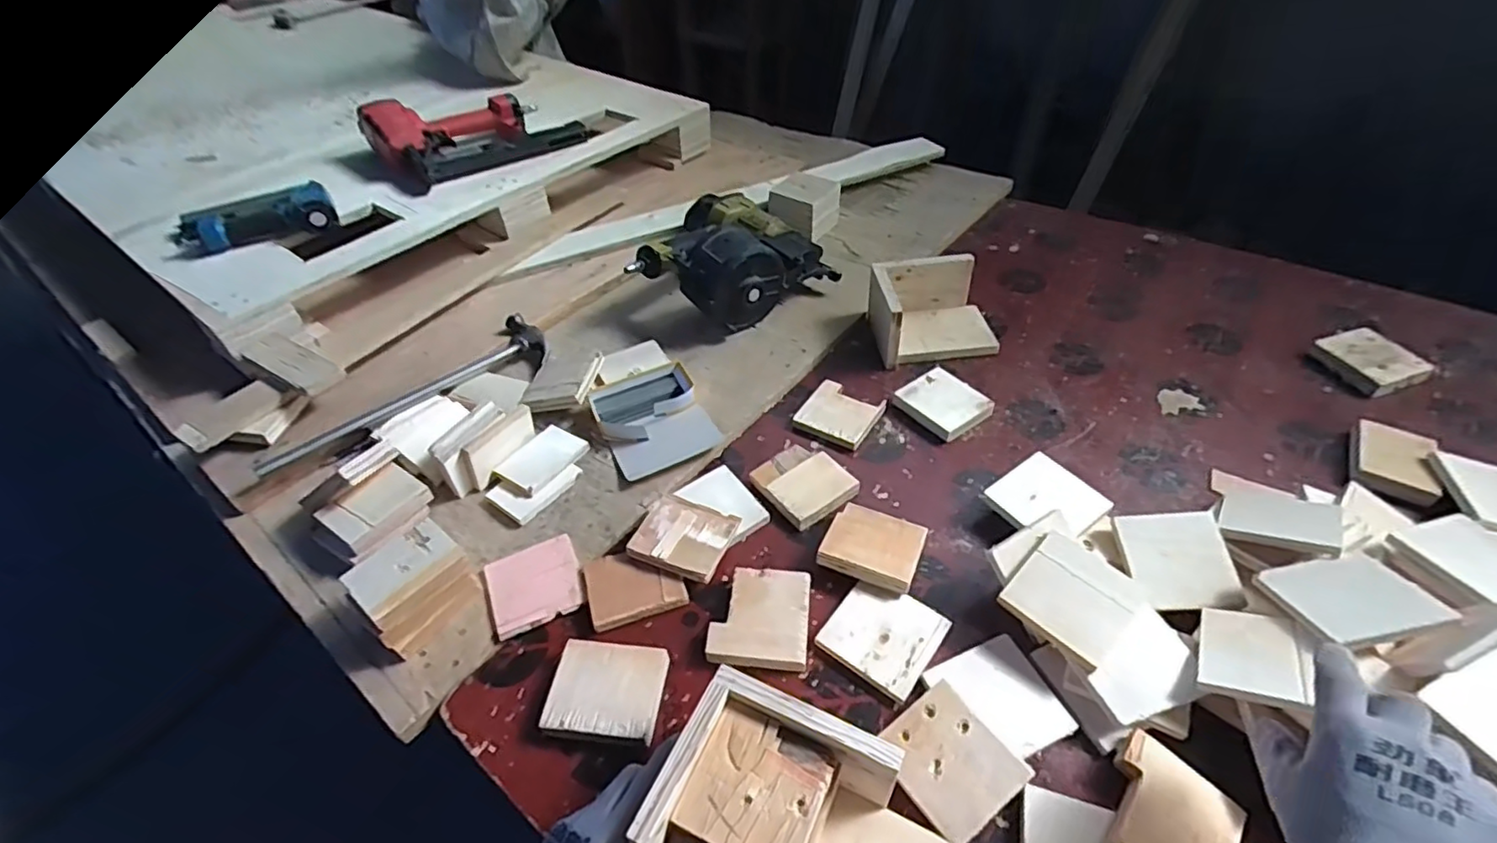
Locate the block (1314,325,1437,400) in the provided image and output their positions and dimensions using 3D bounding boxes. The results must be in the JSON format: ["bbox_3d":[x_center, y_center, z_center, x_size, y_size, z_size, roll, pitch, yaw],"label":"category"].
[{"bbox_3d":[0.782,-0.077,0.809,0.105,0.024,0.094,-13,47,-12],"label":"block"}]

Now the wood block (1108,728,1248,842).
[{"bbox_3d":[0.307,0.291,0.470,0.085,0.019,0.093,35,56,29],"label":"wood block"}]

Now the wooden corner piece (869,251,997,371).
[{"bbox_3d":[0.253,-0.155,0.887,0.162,0.092,0.128,-7,46,-6],"label":"wooden corner piece"}]

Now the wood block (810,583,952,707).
[{"bbox_3d":[0.124,0.193,0.588,0.091,0.007,0.091,30,53,26],"label":"wood block"}]

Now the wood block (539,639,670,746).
[{"bbox_3d":[-0.120,0.231,0.552,0.092,0.021,0.079,4,46,4],"label":"wood block"}]

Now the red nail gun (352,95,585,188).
[{"bbox_3d":[-0.490,-0.524,1.143,0.277,0.103,0.300,26,51,23],"label":"red nail gun"}]

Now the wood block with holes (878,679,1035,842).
[{"bbox_3d":[0.158,0.263,0.503,0.083,0.012,0.091,-36,52,-14],"label":"wood block with holes"}]

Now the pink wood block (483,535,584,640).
[{"bbox_3d":[-0.212,0.160,0.637,0.087,0.009,0.086,-20,49,-18],"label":"pink wood block"}]

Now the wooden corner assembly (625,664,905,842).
[{"bbox_3d":[0.018,0.264,0.449,0.138,0.076,0.119,18,51,19],"label":"wooden corner assembly"}]

